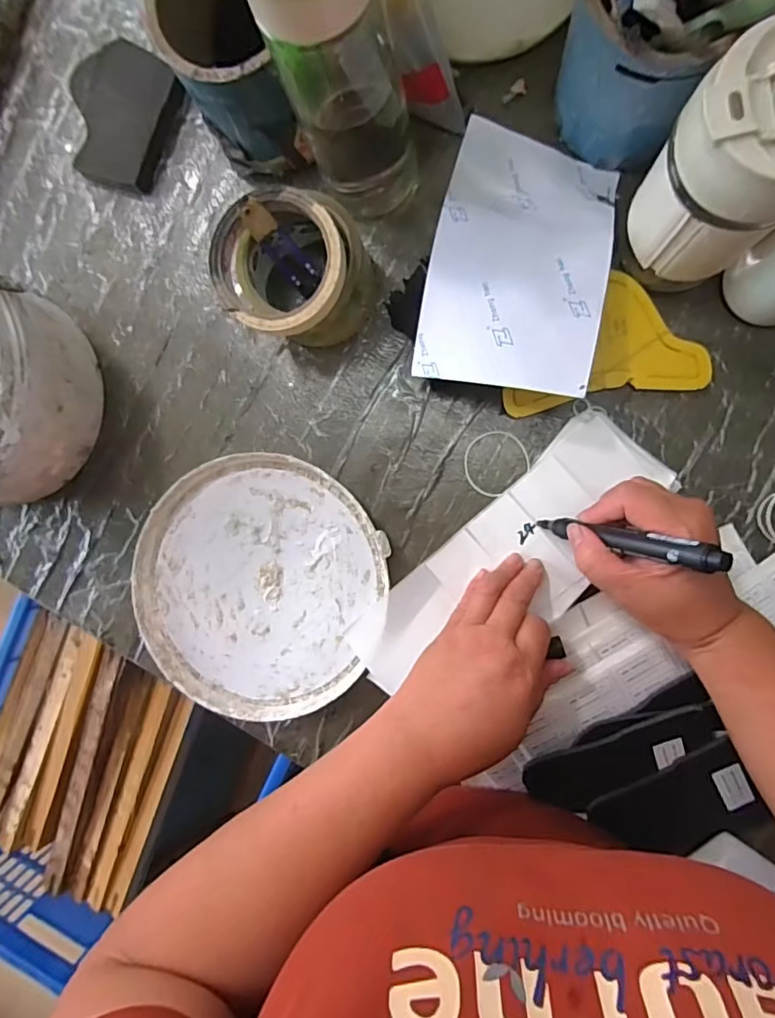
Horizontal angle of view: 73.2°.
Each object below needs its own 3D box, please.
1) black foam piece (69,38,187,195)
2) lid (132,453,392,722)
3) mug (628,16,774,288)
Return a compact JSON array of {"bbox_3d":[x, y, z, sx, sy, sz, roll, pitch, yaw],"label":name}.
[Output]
[{"bbox_3d":[-0.224,-0.326,0.434,0.092,0.022,0.104,29,96,6],"label":"black foam piece"},{"bbox_3d":[-0.110,0.063,0.435,0.202,0.023,0.208,0,93,8],"label":"lid"},{"bbox_3d":[0.194,-0.188,0.308,0.078,0.156,0.071,0,93,8],"label":"mug"}]

